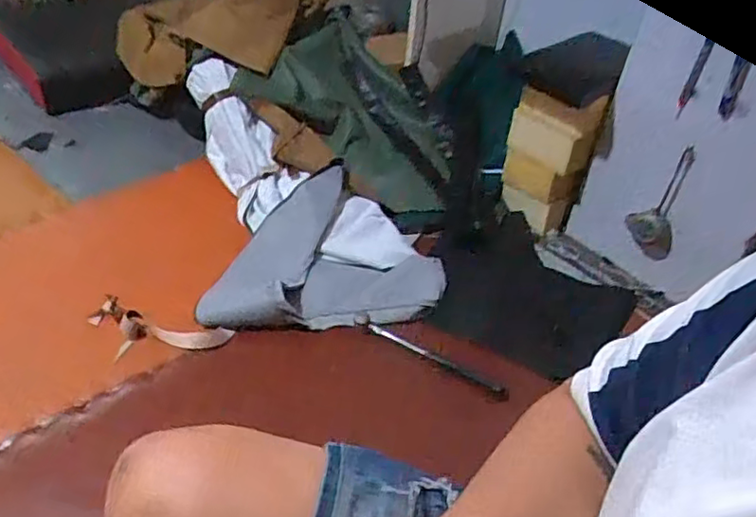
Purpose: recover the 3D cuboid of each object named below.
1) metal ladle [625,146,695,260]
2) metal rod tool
[{"bbox_3d":[0.492,-0.086,1.101,0.090,0.211,0.038,25,44,19],"label":"metal ladle"},{"bbox_3d":[0.085,0.162,1.065,0.284,0.019,0.024,24,43,18],"label":"metal rod tool"}]

